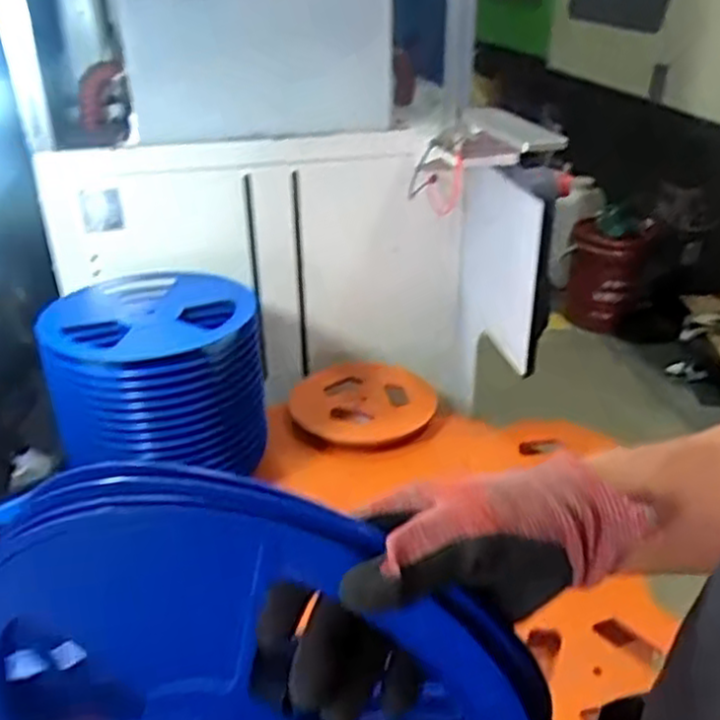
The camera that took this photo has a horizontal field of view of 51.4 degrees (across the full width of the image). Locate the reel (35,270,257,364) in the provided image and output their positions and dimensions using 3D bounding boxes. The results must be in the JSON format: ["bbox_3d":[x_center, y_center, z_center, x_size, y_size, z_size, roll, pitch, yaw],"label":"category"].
[{"bbox_3d":[-0.321,-0.071,1.154,0.308,0.025,0.306,1,28,3],"label":"reel"}]

